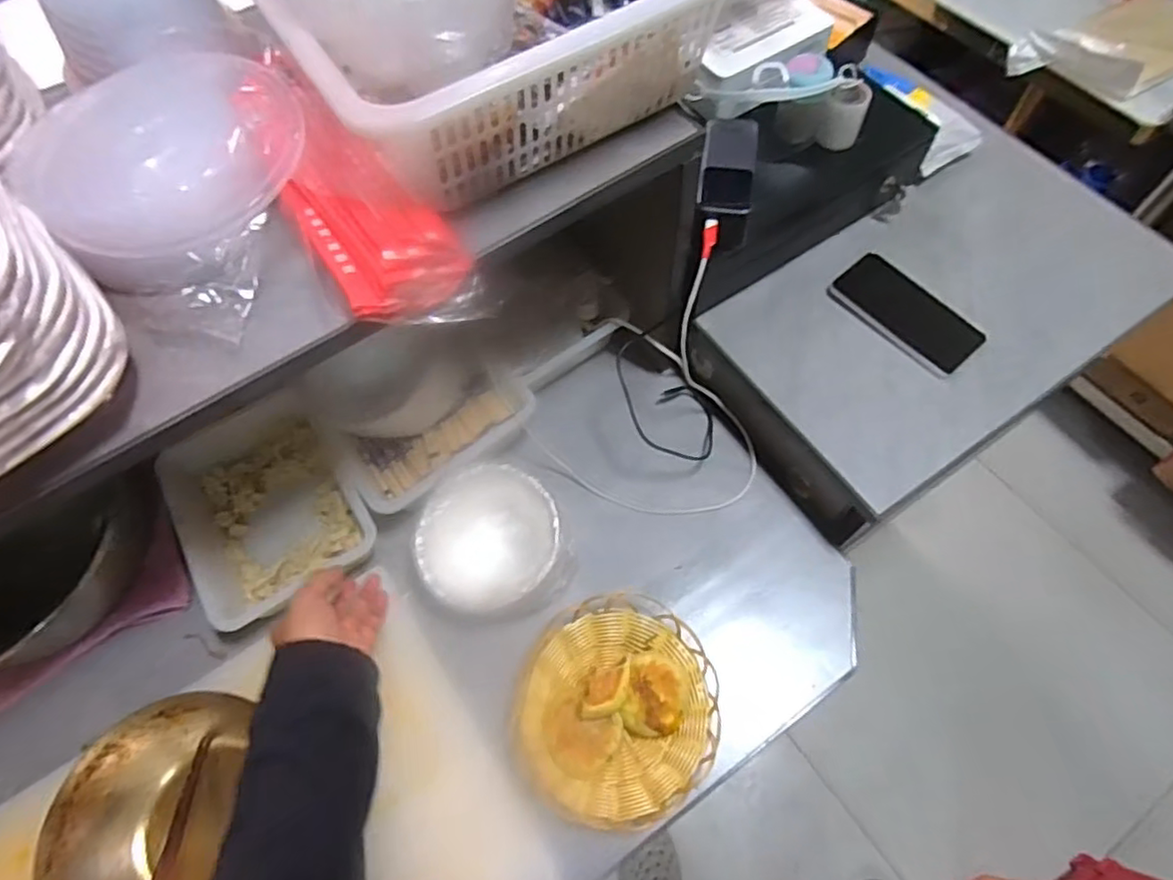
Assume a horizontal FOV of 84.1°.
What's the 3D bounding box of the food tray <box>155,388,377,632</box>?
[{"bbox_3d":[-0.353,0.072,0.731,0.180,0.058,0.244,-30,66,-12],"label":"food tray"}]

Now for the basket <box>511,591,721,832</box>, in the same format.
[{"bbox_3d":[0.031,0.258,0.638,0.187,0.061,0.201,-1,63,2],"label":"basket"}]

